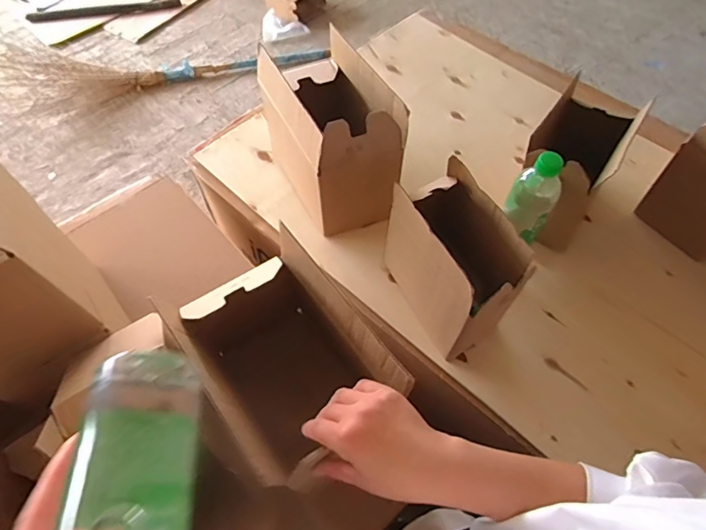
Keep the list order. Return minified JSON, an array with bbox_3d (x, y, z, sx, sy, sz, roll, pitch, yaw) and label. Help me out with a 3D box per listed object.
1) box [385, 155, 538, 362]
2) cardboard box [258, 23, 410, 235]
[{"bbox_3d":[0.136,-0.005,0.661,0.109,0.197,0.212,-20,61,-14],"label":"box"},{"bbox_3d":[-0.039,-0.204,0.764,0.139,0.229,0.248,-23,62,-15],"label":"cardboard box"}]

